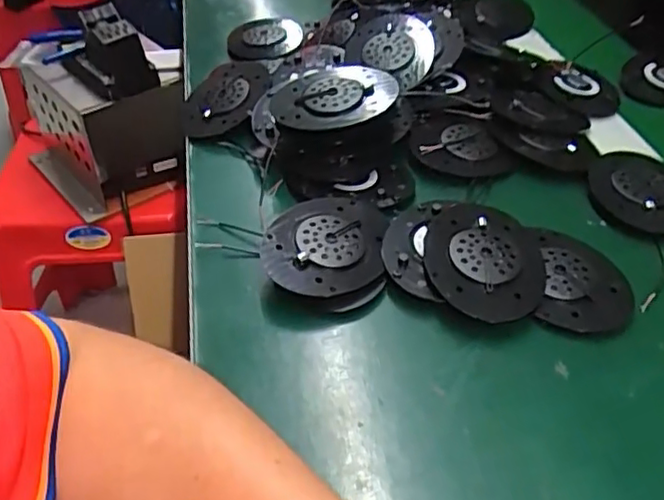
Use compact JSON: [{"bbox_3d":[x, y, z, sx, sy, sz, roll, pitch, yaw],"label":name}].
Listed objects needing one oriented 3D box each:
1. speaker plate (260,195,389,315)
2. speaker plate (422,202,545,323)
[{"bbox_3d":[-0.004,-0.002,0.378,0.068,0.021,0.080,1,43,0],"label":"speaker plate"},{"bbox_3d":[0.087,0.005,0.369,0.066,0.018,0.081,4,43,3],"label":"speaker plate"}]

